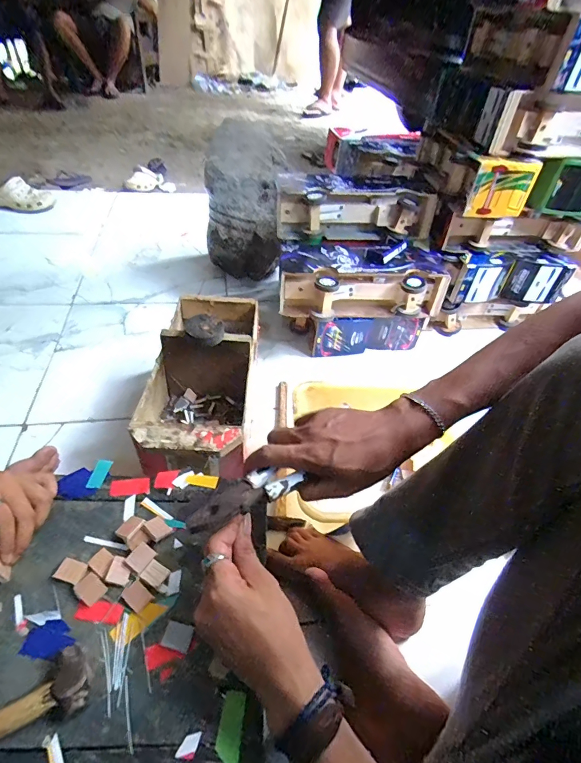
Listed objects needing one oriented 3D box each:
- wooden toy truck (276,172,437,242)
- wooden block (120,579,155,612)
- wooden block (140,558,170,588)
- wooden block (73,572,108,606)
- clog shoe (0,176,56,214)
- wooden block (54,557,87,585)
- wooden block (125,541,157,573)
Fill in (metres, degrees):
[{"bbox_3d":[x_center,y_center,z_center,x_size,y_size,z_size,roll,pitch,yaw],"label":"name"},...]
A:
[{"bbox_3d":[0.153,-0.405,0.937,0.366,0.111,0.126,6,44,-1],"label":"wooden toy truck"},{"bbox_3d":[-0.144,0.202,0.375,0.025,0.004,0.019,31,49,23],"label":"wooden block"},{"bbox_3d":[-0.132,0.188,0.390,0.022,0.006,0.020,26,48,18],"label":"wooden block"},{"bbox_3d":[-0.189,0.196,0.376,0.027,0.004,0.021,30,49,22],"label":"wooden block"},{"bbox_3d":[-0.928,-0.621,1.327,0.229,0.077,0.104,-8,46,-14],"label":"clog shoe"},{"bbox_3d":[-0.210,0.182,0.382,0.024,0.006,0.020,14,45,7],"label":"wooden block"},{"bbox_3d":[-0.149,0.175,0.397,0.021,0.004,0.024,28,48,20],"label":"wooden block"}]

